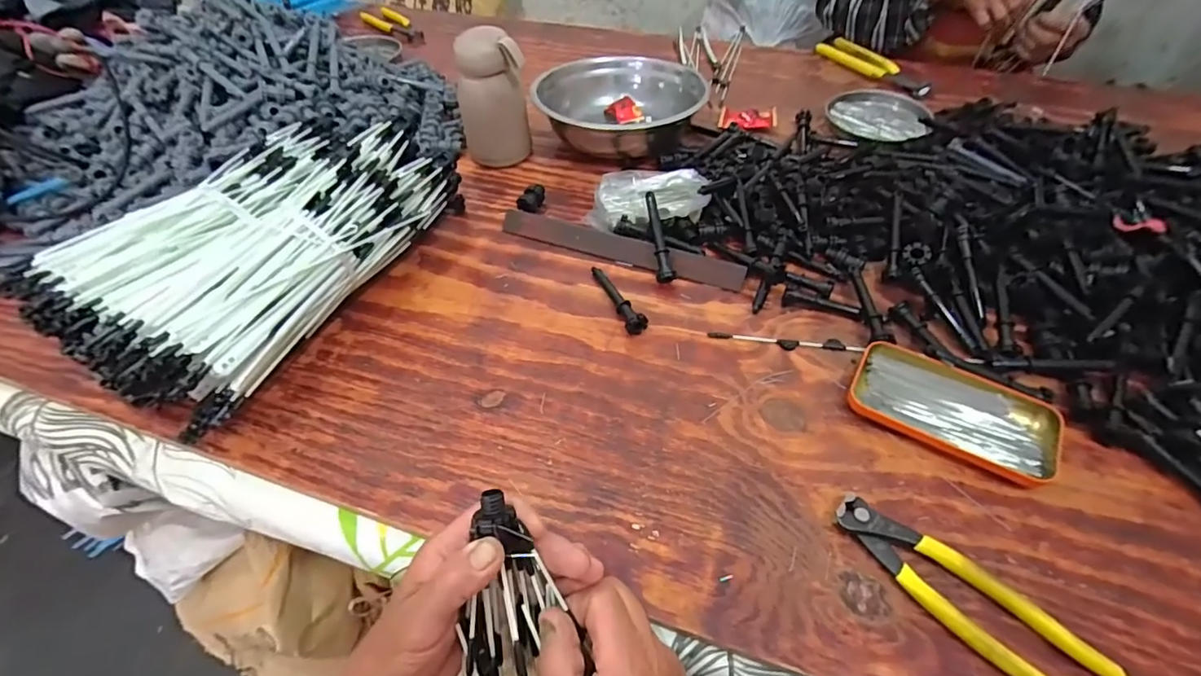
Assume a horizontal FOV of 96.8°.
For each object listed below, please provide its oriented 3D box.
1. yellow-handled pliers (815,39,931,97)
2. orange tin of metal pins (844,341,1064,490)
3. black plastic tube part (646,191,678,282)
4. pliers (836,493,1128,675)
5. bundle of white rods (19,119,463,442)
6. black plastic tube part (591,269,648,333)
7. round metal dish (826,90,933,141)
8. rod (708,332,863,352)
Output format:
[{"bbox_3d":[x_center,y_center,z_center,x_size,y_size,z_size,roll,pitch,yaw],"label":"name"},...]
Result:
[{"bbox_3d":[0.422,-0.419,0.821,0.057,0.011,0.188,-22,53,-16],"label":"yellow-handled pliers"},{"bbox_3d":[0.272,0.056,0.416,0.143,0.021,0.078,24,55,20],"label":"orange tin of metal pins"},{"bbox_3d":[0.059,-0.102,0.535,0.018,0.014,0.095,-8,74,-5],"label":"black plastic tube part"},{"bbox_3d":[0.225,0.162,0.334,0.162,0.017,0.044,36,60,27],"label":"pliers"},{"bbox_3d":[-0.302,-0.091,0.498,0.196,0.109,0.335,20,54,18],"label":"bundle of white rods"},{"bbox_3d":[0.016,-0.041,0.512,0.018,0.021,0.096,-18,52,-13],"label":"black plastic tube part"},{"bbox_3d":[0.368,-0.292,0.709,0.123,0.025,0.107,12,52,12],"label":"round metal dish"},{"bbox_3d":[0.165,0.003,0.476,0.132,0.006,0.015,5,51,7],"label":"rod"}]

